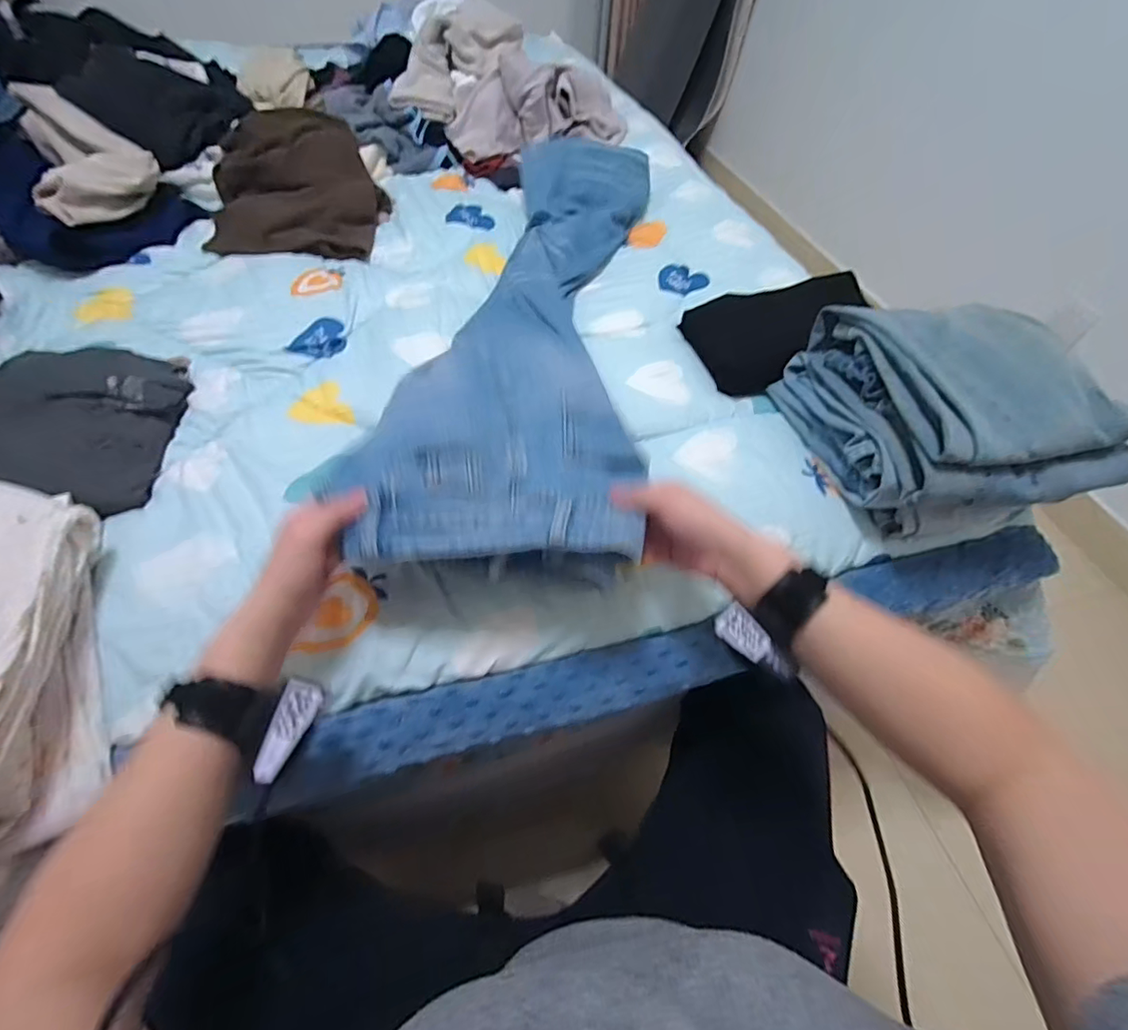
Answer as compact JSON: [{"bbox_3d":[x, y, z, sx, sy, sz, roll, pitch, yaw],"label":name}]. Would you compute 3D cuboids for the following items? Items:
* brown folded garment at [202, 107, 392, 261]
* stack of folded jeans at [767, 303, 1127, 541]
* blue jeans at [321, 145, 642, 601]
[{"bbox_3d":[-0.456,-0.565,0.872,0.273,0.105,0.303,-4,55,-7],"label":"brown folded garment"},{"bbox_3d":[0.430,-0.120,0.588,0.255,0.138,0.270,-7,56,-9],"label":"stack of folded jeans"},{"bbox_3d":[-0.023,-0.297,0.688,0.242,0.116,0.885,7,49,0],"label":"blue jeans"}]

